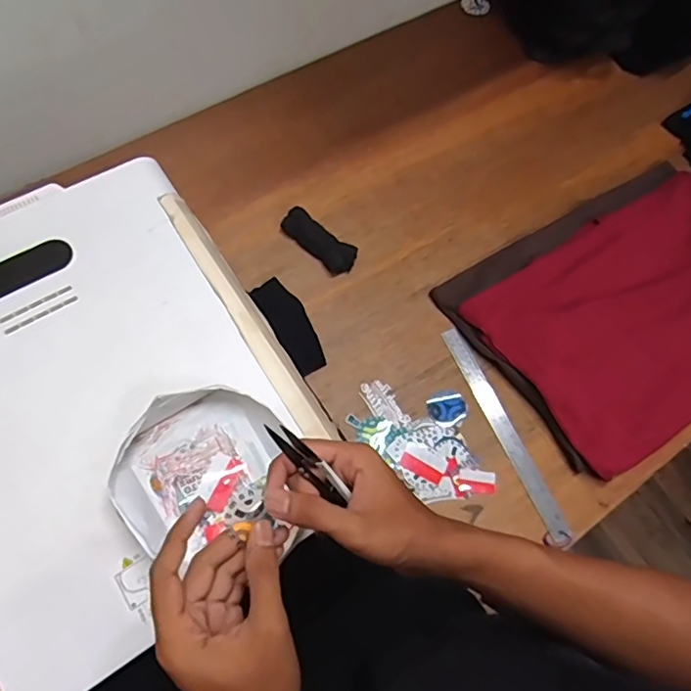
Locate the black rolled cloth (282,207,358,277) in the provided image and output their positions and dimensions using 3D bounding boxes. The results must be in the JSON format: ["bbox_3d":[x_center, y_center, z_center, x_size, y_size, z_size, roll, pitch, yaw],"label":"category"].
[{"bbox_3d":[-0.040,-0.161,0.855,0.123,0.033,0.049,41,70,10],"label":"black rolled cloth"}]

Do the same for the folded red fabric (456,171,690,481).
[{"bbox_3d":[0.474,-0.053,0.853,0.520,0.054,0.329,-31,83,-15],"label":"folded red fabric"}]

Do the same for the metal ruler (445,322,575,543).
[{"bbox_3d":[0.225,0.120,0.782,0.030,0.008,0.327,-24,72,-5],"label":"metal ruler"}]

